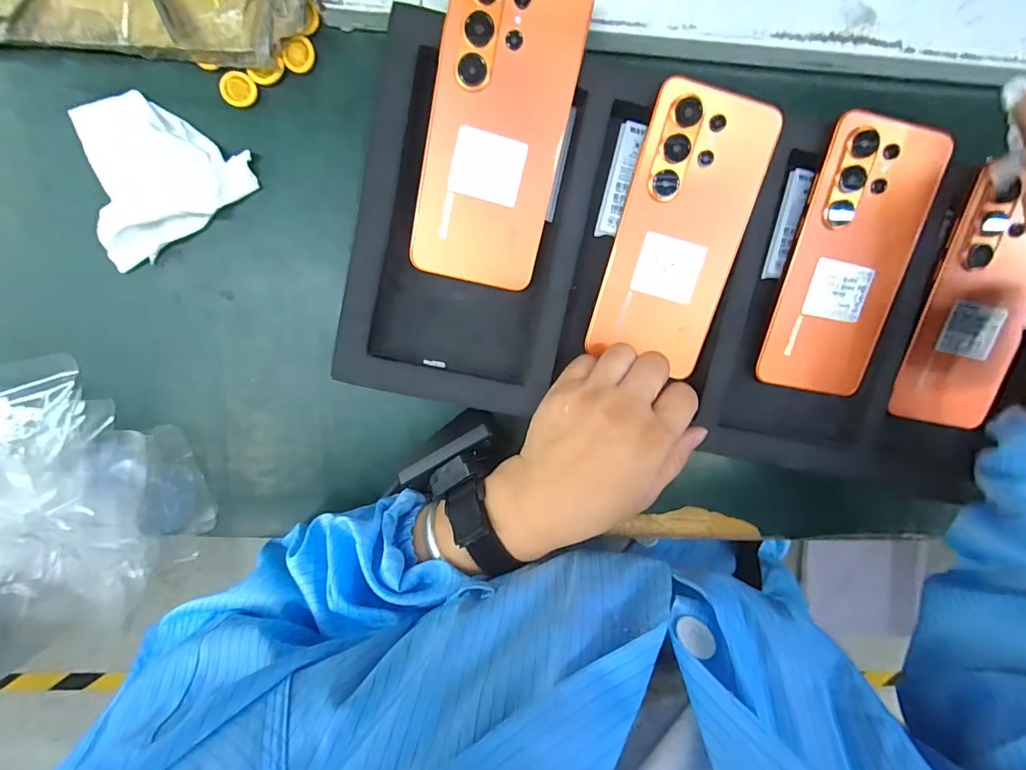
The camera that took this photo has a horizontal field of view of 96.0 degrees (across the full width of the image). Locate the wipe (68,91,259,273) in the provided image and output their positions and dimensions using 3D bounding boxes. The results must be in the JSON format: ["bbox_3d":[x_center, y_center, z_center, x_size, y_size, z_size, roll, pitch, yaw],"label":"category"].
[{"bbox_3d":[-0.213,-0.132,0.284,0.095,0.014,0.097,-12,97,-4],"label":"wipe"}]

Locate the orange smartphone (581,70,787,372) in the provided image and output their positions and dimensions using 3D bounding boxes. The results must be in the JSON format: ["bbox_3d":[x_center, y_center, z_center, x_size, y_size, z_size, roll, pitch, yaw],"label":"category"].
[{"bbox_3d":[0.105,-0.093,0.288,0.078,0.005,0.161,12,105,-4],"label":"orange smartphone"}]

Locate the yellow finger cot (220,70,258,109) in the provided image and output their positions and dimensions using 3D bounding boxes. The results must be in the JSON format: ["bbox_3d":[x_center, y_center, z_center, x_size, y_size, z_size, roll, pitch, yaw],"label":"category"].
[{"bbox_3d":[-0.171,-0.184,0.286,0.022,0.004,0.019,25,93,-7],"label":"yellow finger cot"}]

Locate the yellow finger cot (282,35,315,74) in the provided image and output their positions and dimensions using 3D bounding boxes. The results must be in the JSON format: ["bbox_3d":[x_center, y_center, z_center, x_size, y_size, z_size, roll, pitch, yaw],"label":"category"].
[{"bbox_3d":[-0.132,-0.204,0.285,0.020,0.004,0.018,-43,98,0],"label":"yellow finger cot"}]

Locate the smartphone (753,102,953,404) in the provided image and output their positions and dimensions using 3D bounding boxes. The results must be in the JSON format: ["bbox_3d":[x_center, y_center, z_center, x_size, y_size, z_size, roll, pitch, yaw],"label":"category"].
[{"bbox_3d":[0.220,-0.078,0.300,0.079,0.007,0.167,9,105,-5],"label":"smartphone"}]

